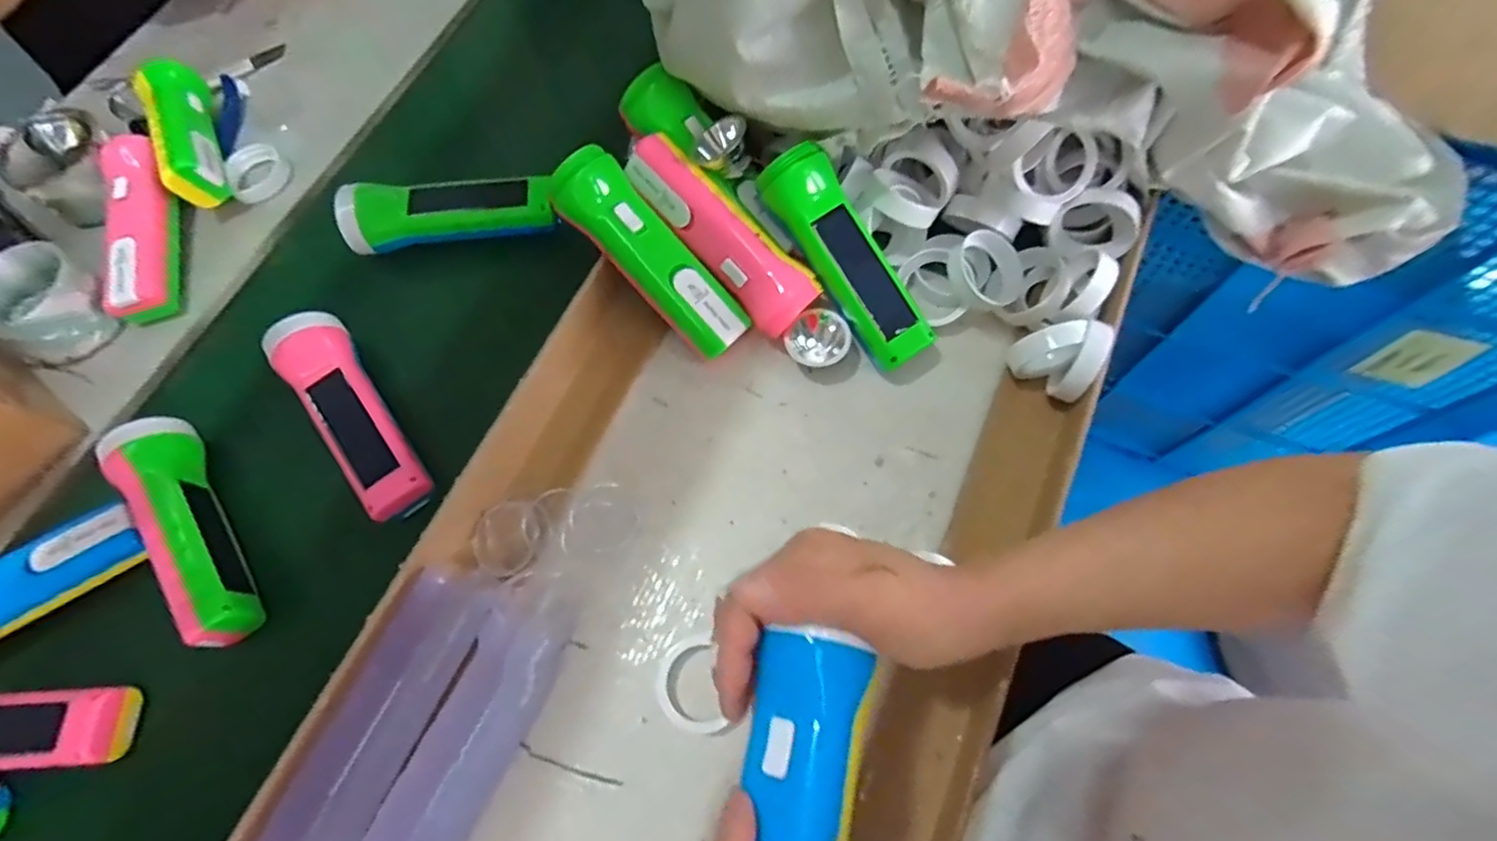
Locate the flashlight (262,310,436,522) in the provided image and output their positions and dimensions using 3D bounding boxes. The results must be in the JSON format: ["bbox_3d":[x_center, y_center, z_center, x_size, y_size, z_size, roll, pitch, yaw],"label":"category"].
[{"bbox_3d":[-0.275,-0.004,0.454,0.045,0.047,0.162,-35,69,-13],"label":"flashlight"}]

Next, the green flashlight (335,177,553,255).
[{"bbox_3d":[-0.231,-0.162,0.513,0.157,0.056,0.045,-7,66,-1],"label":"green flashlight"}]

